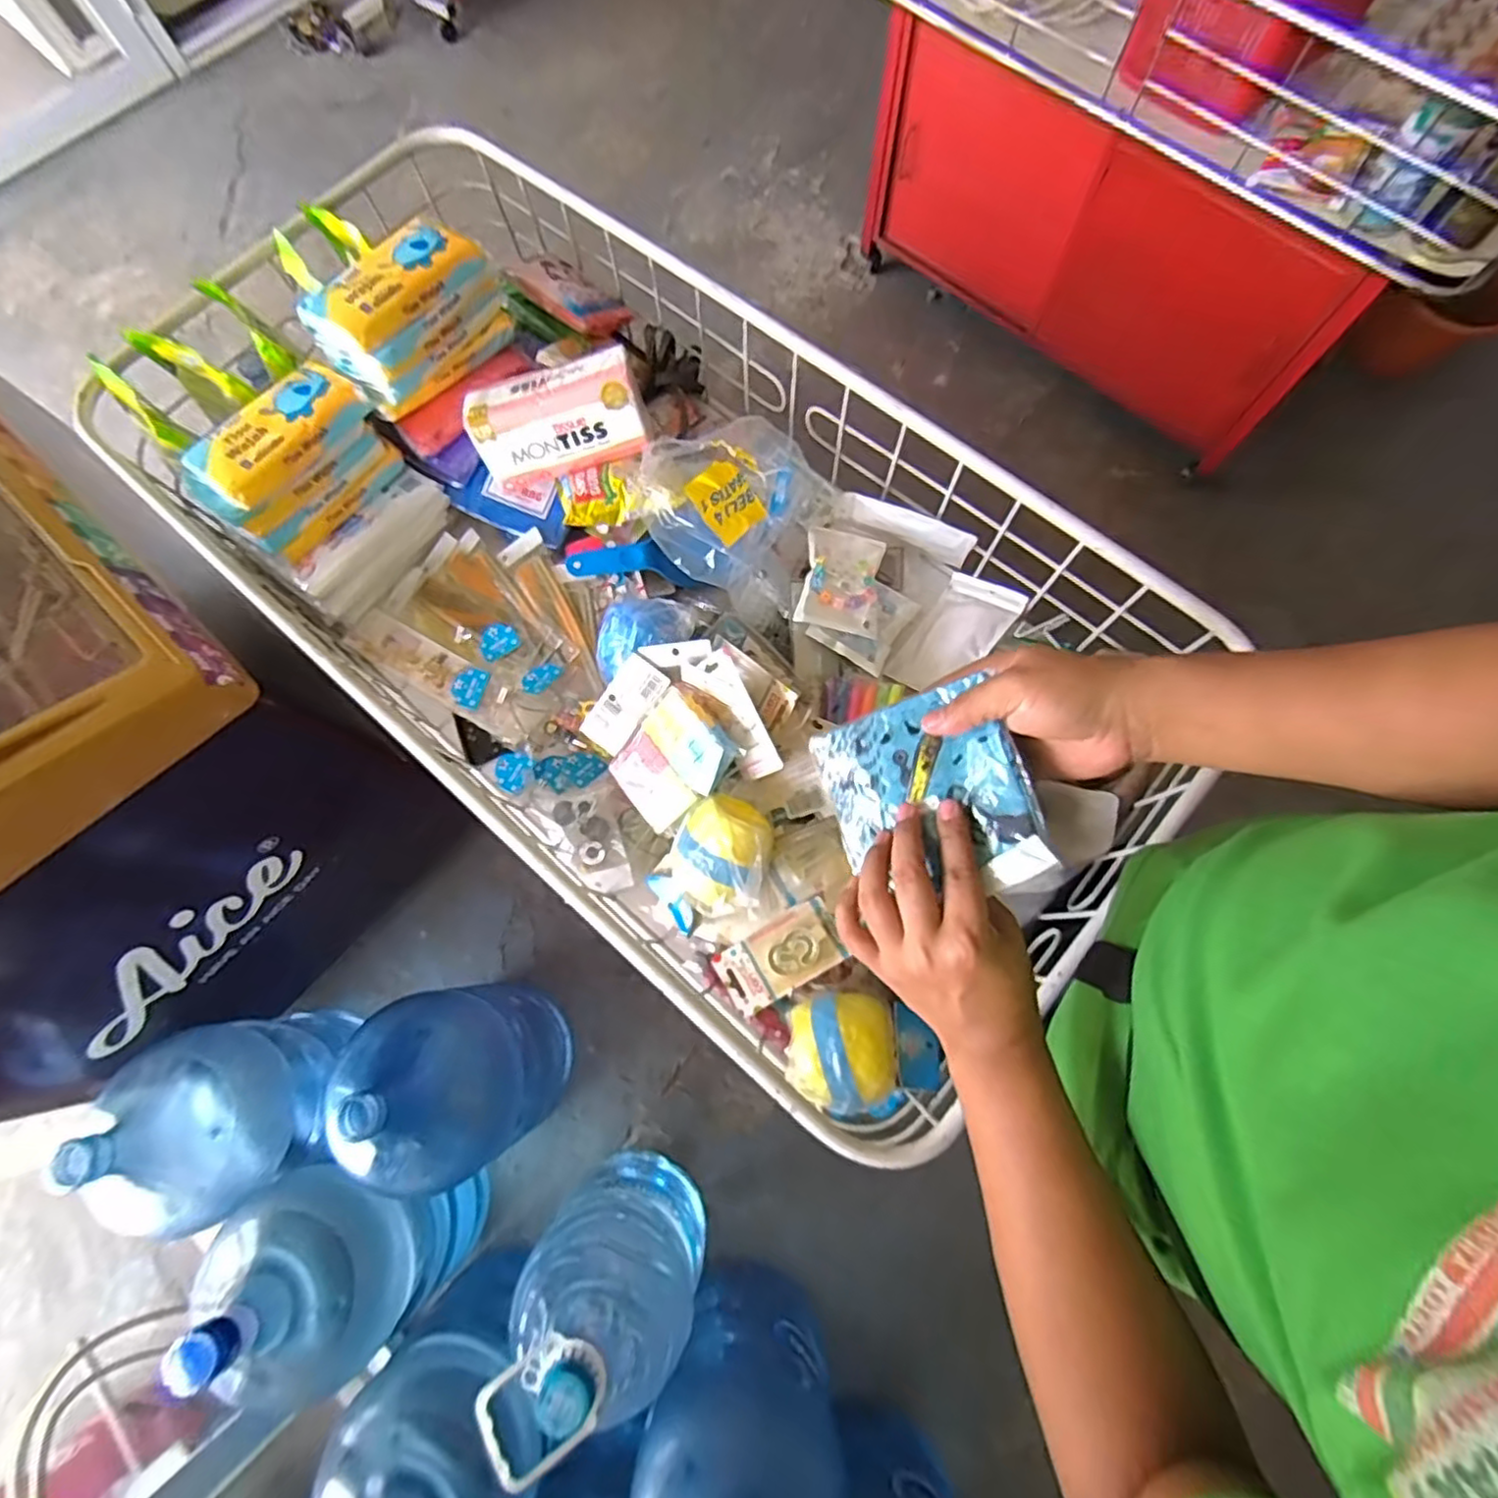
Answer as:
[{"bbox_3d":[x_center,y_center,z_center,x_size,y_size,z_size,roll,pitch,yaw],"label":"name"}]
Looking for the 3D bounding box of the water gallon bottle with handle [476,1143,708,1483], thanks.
[{"bbox_3d":[-0.183,0.744,0.920,0.239,0.443,0.198,33,78,10],"label":"water gallon bottle with handle"}]

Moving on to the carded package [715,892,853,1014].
[{"bbox_3d":[0.033,0.218,0.699,0.133,0.012,0.070,-34,74,11],"label":"carded package"}]

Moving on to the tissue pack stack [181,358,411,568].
[{"bbox_3d":[-0.530,-0.336,0.781,0.105,0.105,0.208,36,78,11],"label":"tissue pack stack"}]

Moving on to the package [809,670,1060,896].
[{"bbox_3d":[0.109,0.032,0.425,0.125,0.014,0.128,-24,74,28],"label":"package"}]

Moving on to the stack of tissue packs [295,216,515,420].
[{"bbox_3d":[-0.390,-0.504,0.770,0.123,0.099,0.206,43,80,12],"label":"stack of tissue packs"}]

